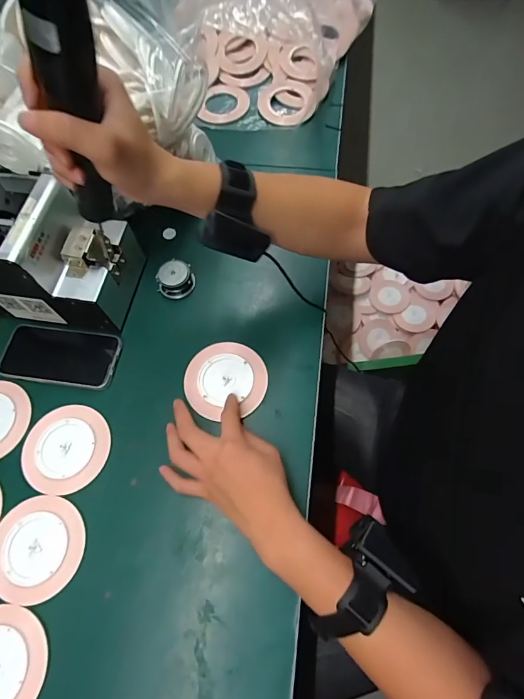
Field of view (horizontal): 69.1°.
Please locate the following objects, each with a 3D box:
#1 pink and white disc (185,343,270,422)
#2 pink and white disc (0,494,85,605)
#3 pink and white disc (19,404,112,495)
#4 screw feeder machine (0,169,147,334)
[{"bbox_3d":[-0.045,0.037,0.470,0.099,0.004,0.097,-1,66,3],"label":"pink and white disc"},{"bbox_3d":[-0.240,0.210,0.402,0.099,0.004,0.097,-1,66,3],"label":"pink and white disc"},{"bbox_3d":[-0.229,0.114,0.444,0.097,0.005,0.098,-1,66,3],"label":"pink and white disc"},{"bbox_3d":[-0.261,-0.117,0.470,0.177,0.142,0.128,8,67,7],"label":"screw feeder machine"}]

